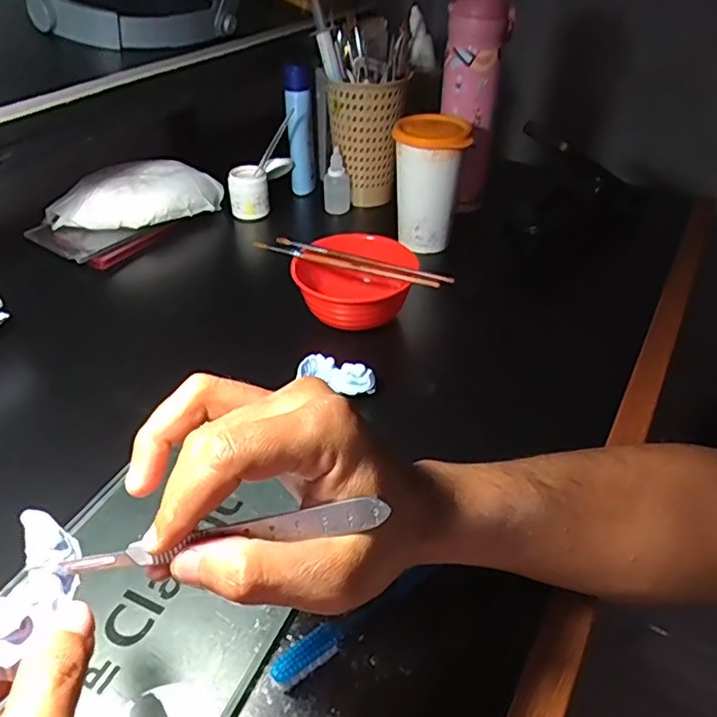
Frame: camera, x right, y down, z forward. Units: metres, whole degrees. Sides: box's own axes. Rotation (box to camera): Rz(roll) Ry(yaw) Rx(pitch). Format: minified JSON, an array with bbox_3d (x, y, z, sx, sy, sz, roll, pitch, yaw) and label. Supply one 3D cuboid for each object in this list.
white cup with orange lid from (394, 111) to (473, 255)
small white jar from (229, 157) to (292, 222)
[{"bbox_3d":[0.071,-0.184,0.618,0.073,0.125,0.070,1,39,-1],"label":"white cup with orange lid"},{"bbox_3d":[-0.117,-0.203,0.705,0.077,0.054,0.040,-4,40,-8],"label":"small white jar"}]

